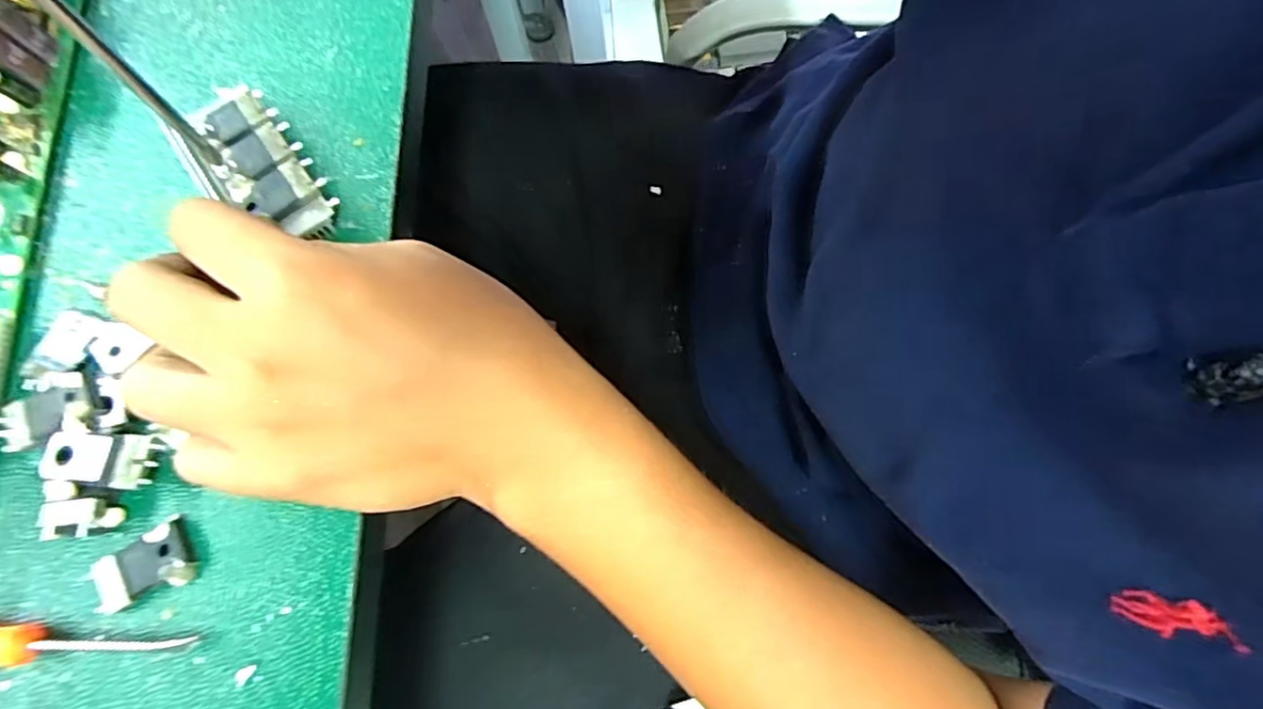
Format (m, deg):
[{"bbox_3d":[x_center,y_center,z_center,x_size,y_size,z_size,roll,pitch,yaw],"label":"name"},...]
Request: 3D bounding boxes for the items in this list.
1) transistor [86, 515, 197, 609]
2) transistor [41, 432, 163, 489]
[{"bbox_3d":[-0.150,0.066,0.192,0.029,0.005,0.020,-28,75,-8],"label":"transistor"},{"bbox_3d":[-0.164,0.032,0.192,0.030,0.004,0.015,8,71,-7],"label":"transistor"}]

